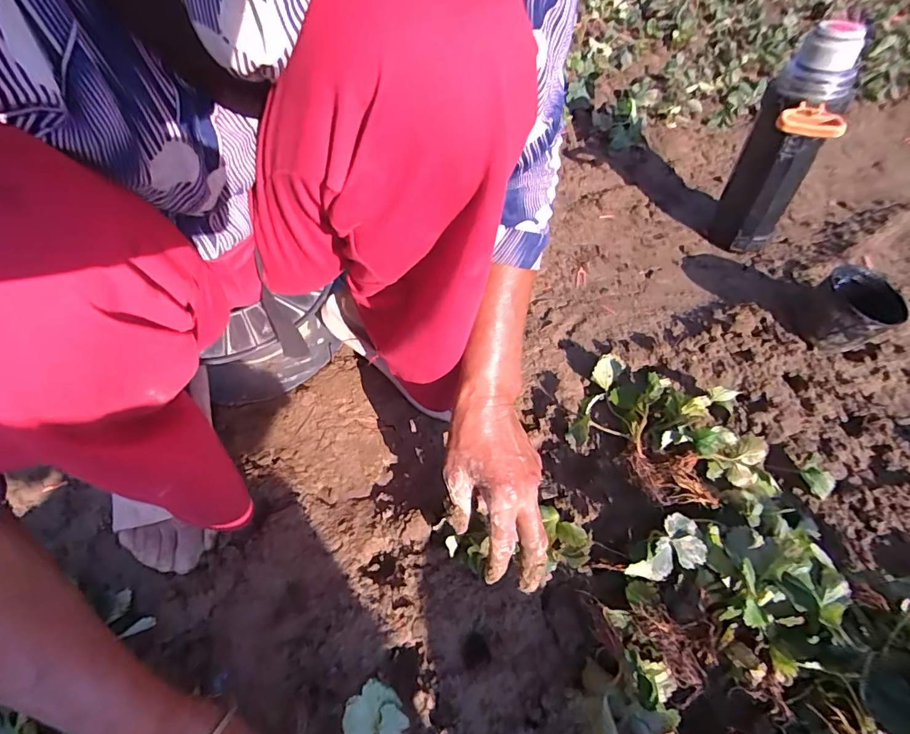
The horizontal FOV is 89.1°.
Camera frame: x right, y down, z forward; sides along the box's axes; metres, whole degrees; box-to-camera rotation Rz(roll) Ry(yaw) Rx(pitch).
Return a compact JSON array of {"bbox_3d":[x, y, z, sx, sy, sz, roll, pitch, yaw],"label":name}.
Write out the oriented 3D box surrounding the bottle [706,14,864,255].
[{"bbox_3d":[0.430,-0.271,0.627,0.090,0.277,0.122,26,57,20],"label":"bottle"}]

